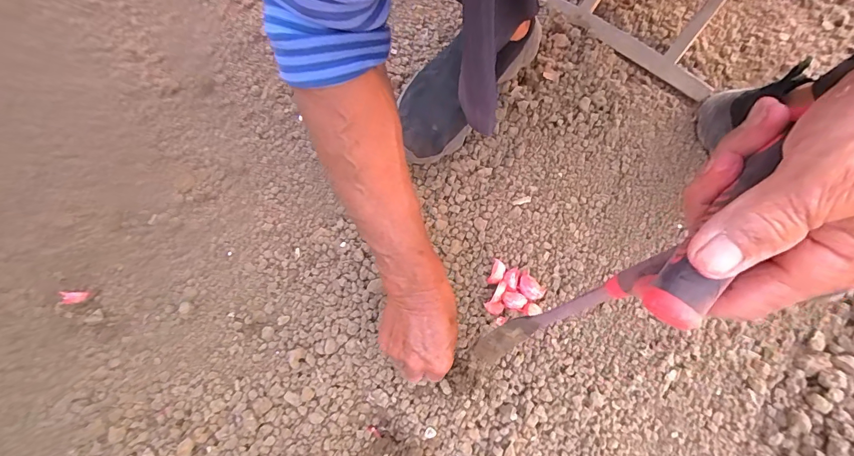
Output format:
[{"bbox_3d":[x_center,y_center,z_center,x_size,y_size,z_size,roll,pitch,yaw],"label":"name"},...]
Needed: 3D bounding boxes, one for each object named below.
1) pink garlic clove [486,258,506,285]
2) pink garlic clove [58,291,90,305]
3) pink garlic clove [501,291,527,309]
[{"bbox_3d":[0.088,0.055,0.490,0.017,0.011,0.034,20,77,6],"label":"pink garlic clove"},{"bbox_3d":[-0.459,0.090,0.504,0.030,0.011,0.017,0,76,1],"label":"pink garlic clove"},{"bbox_3d":[0.104,0.087,0.467,0.027,0.016,0.020,12,76,4],"label":"pink garlic clove"}]

